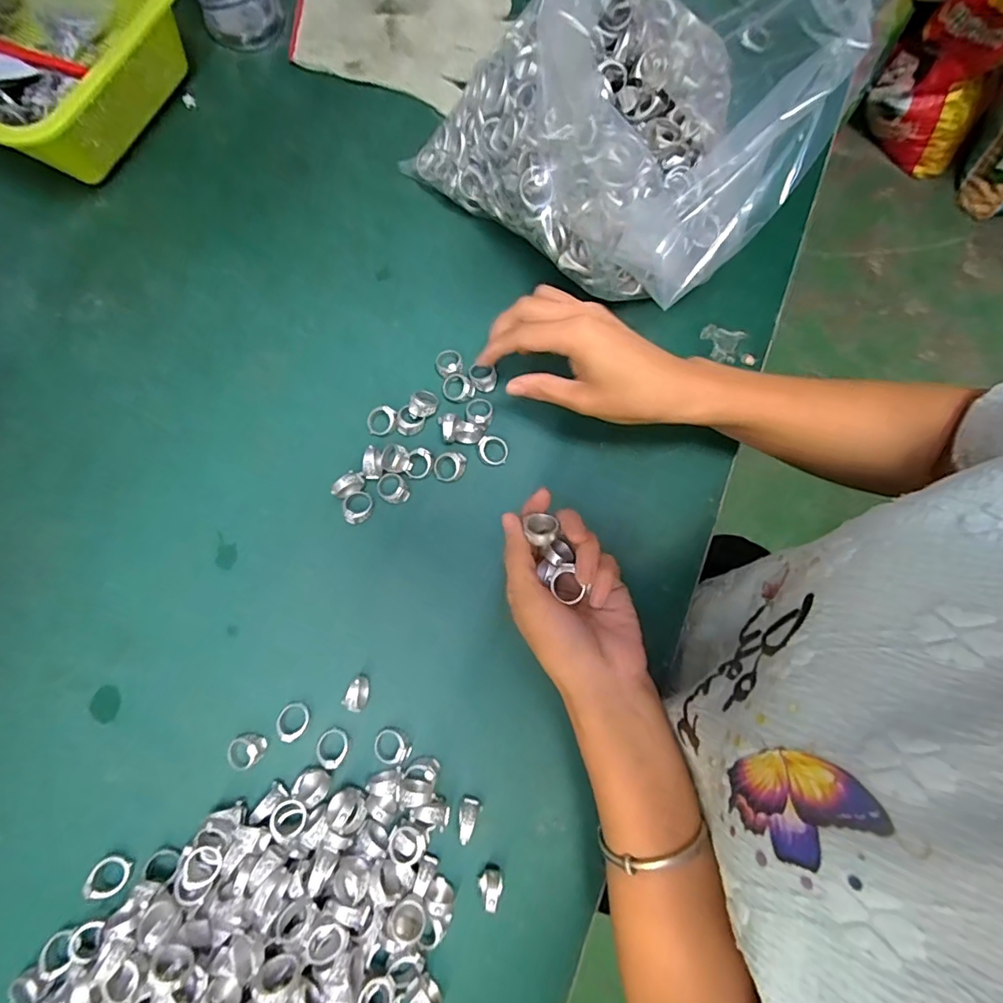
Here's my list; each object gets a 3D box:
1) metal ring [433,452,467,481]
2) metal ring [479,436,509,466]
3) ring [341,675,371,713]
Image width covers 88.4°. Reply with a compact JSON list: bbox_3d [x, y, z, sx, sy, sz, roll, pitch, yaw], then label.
[{"bbox_3d":[-0.037,-0.026,0.373,0.023,0.013,0.019,-2,78,-1],"label":"metal ring"},{"bbox_3d":[-0.006,-0.038,0.377,0.022,0.008,0.021,0,78,-1],"label":"metal ring"},{"bbox_3d":[-0.094,0.127,0.338,0.014,0.017,0.020,30,79,5],"label":"ring"}]

